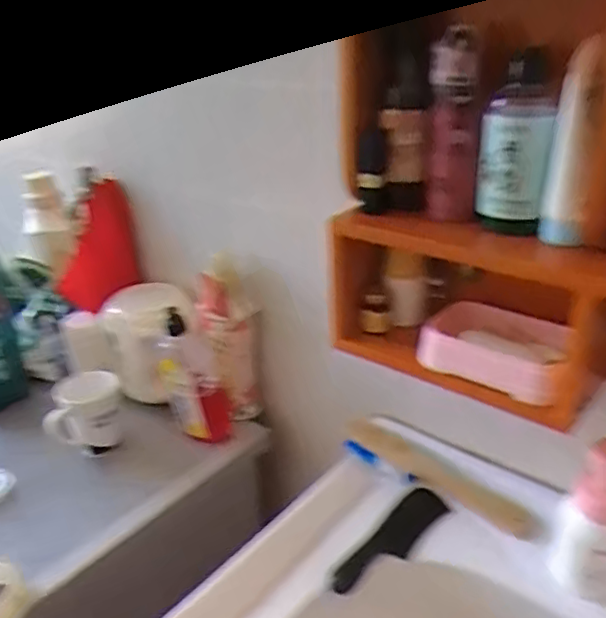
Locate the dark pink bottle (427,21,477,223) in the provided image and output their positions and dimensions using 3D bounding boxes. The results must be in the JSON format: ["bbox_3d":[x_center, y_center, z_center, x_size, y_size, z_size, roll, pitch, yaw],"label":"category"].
[{"bbox_3d":[0.133,-0.157,0.554,0.042,0.152,0.037,2,27,7],"label":"dark pink bottle"}]

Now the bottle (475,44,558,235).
[{"bbox_3d":[0.176,-0.134,0.514,0.052,0.143,0.045,5,28,13],"label":"bottle"}]

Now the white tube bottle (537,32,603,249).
[{"bbox_3d":[0.202,-0.120,0.471,0.029,0.151,0.035,7,28,17],"label":"white tube bottle"}]

